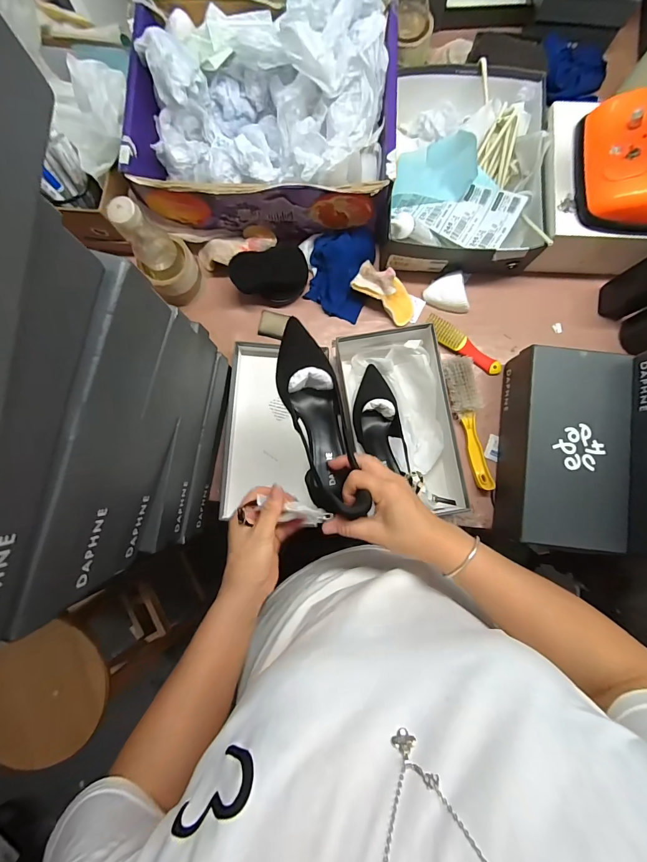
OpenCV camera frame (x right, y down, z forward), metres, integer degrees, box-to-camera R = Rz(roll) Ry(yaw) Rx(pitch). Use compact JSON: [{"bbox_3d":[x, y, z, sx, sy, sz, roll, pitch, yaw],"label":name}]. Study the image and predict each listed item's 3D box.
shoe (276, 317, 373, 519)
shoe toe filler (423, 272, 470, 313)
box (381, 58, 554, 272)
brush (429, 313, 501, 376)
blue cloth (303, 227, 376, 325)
[{"bbox_3d":[-0.008,-0.016,0.431,0.064,0.075,0.230,-14,78,-1],"label":"shoe"},{"bbox_3d":[0.225,-0.250,0.652,0.081,0.033,0.055,14,86,2],"label":"shoe toe filler"},{"bbox_3d":[0.233,-0.452,0.630,0.256,0.099,0.337,2,85,1],"label":"box"},{"bbox_3d":[0.246,-0.149,0.649,0.153,0.026,0.030,37,87,3],"label":"brush"},{"bbox_3d":[0.029,-0.283,0.652,0.111,0.043,0.147,14,86,2],"label":"blue cloth"}]

